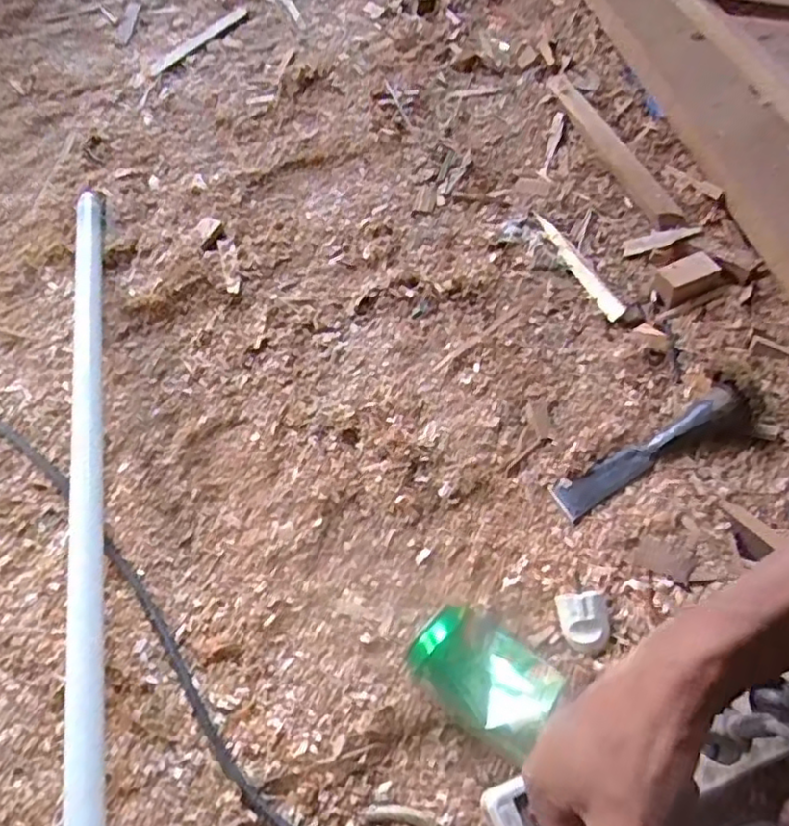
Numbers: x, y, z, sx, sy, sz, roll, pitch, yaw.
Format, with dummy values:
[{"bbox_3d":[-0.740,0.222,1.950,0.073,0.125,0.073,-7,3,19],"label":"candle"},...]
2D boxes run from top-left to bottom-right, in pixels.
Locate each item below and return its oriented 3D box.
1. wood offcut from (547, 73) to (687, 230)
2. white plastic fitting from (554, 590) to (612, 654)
[{"bbox_3d":[0.244,-0.304,0.744,0.035,0.015,0.281,-18,61,-5],"label":"wood offcut"},{"bbox_3d":[0.140,0.152,0.479,0.032,0.025,0.042,-14,61,-3],"label":"white plastic fitting"}]

